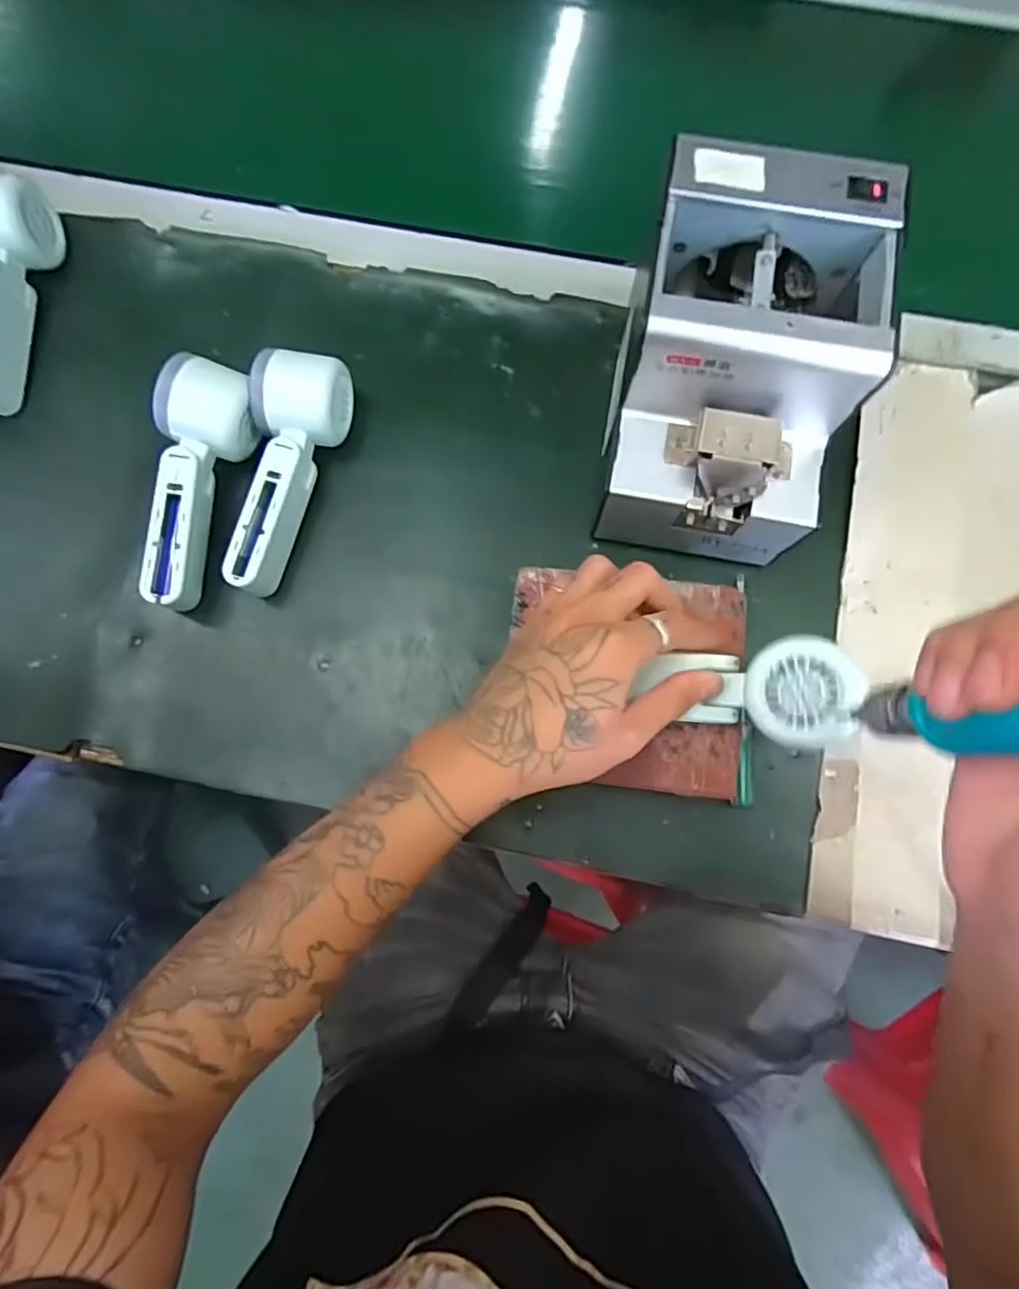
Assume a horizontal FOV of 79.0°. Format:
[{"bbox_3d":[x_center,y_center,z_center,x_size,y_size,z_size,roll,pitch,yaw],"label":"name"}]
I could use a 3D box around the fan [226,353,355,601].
[{"bbox_3d":[-0.155,-0.115,0.422,0.054,0.060,0.165,15,91,5],"label":"fan"}]

